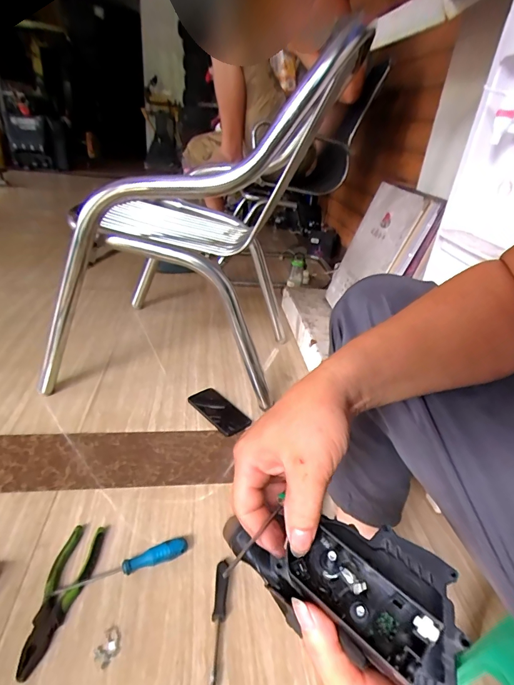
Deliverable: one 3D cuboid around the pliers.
[{"bbox_3d":[-0.275,0.352,0.547,0.057,0.021,0.193,5,29,-3],"label":"pliers"}]

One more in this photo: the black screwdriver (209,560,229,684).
[{"bbox_3d":[-0.054,0.388,0.533,0.019,0.020,0.172,6,29,-2],"label":"black screwdriver"}]

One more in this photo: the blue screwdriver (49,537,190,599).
[{"bbox_3d":[-0.201,0.339,0.583,0.190,0.025,0.029,-8,32,-25],"label":"blue screwdriver"}]

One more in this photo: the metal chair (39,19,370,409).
[{"bbox_3d":[-0.136,-0.280,0.939,0.569,0.718,0.524,9,29,6],"label":"metal chair"}]

